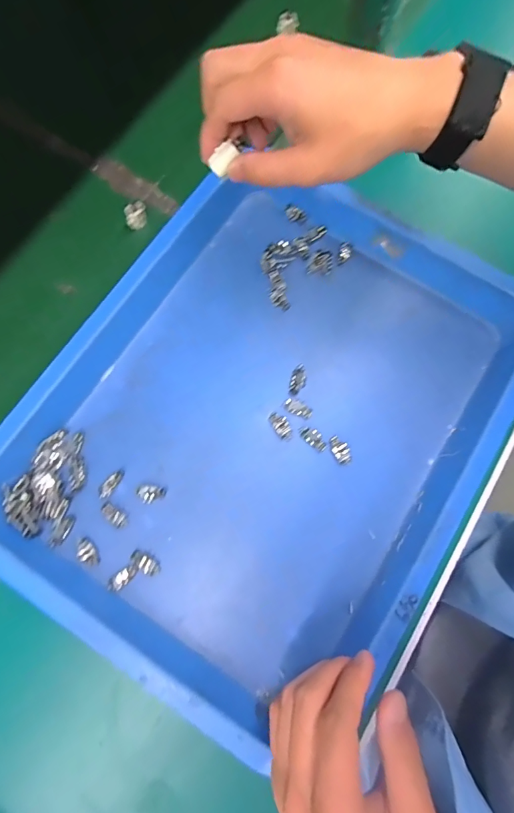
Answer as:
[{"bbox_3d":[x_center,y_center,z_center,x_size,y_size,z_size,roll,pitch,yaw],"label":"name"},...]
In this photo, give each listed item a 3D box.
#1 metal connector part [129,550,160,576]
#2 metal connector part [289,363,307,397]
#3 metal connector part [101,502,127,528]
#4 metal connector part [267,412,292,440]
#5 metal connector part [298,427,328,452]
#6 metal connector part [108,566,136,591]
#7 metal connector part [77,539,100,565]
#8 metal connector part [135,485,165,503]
[{"bbox_3d":[-0.091,0.126,0.343,0.026,0.004,0.013,31,77,7],"label":"metal connector part"},{"bbox_3d":[0.037,-0.024,0.379,0.014,0.004,0.031,16,75,4],"label":"metal connector part"},{"bbox_3d":[-0.118,0.090,0.351,0.023,0.004,0.011,35,77,8],"label":"metal connector part"},{"bbox_3d":[0.021,0.015,0.366,0.014,0.006,0.027,-27,77,-8],"label":"metal connector part"},{"bbox_3d":[0.049,0.027,0.368,0.027,0.005,0.013,41,78,10],"label":"metal connector part"},{"bbox_3d":[-0.108,0.137,0.339,0.024,0.004,0.012,-36,78,-10],"label":"metal connector part"},{"bbox_3d":[-0.138,0.118,0.345,0.014,0.004,0.024,-38,78,-10],"label":"metal connector part"},{"bbox_3d":[-0.089,0.073,0.355,0.025,0.005,0.014,5,75,1],"label":"metal connector part"}]

